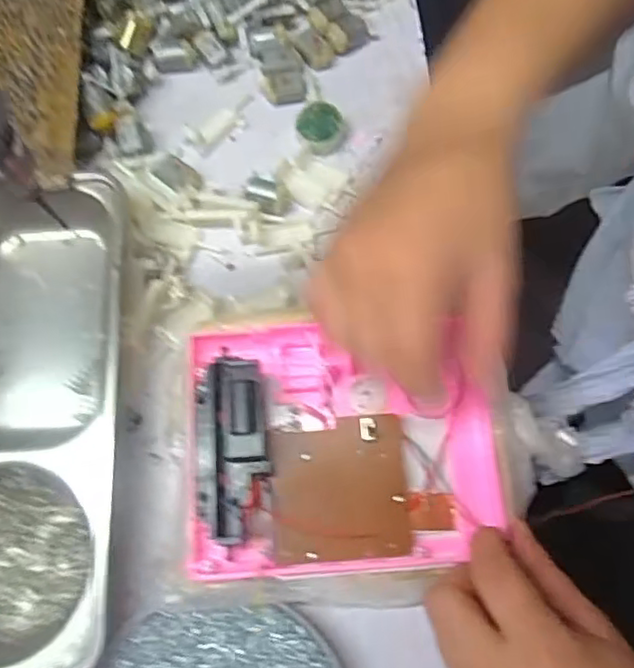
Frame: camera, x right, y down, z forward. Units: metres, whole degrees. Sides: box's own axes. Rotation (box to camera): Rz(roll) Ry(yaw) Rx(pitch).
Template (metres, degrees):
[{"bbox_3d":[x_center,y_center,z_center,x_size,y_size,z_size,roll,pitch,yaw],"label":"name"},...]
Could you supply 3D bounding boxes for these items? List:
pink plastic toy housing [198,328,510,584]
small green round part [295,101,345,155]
[{"bbox_3d":[0.015,0.059,0.337,0.163,0.023,0.130,-3,72,-1],"label":"pink plastic toy housing"},{"bbox_3d":[0.002,-0.143,0.431,0.031,0.020,0.034,0,72,0],"label":"small green round part"}]

